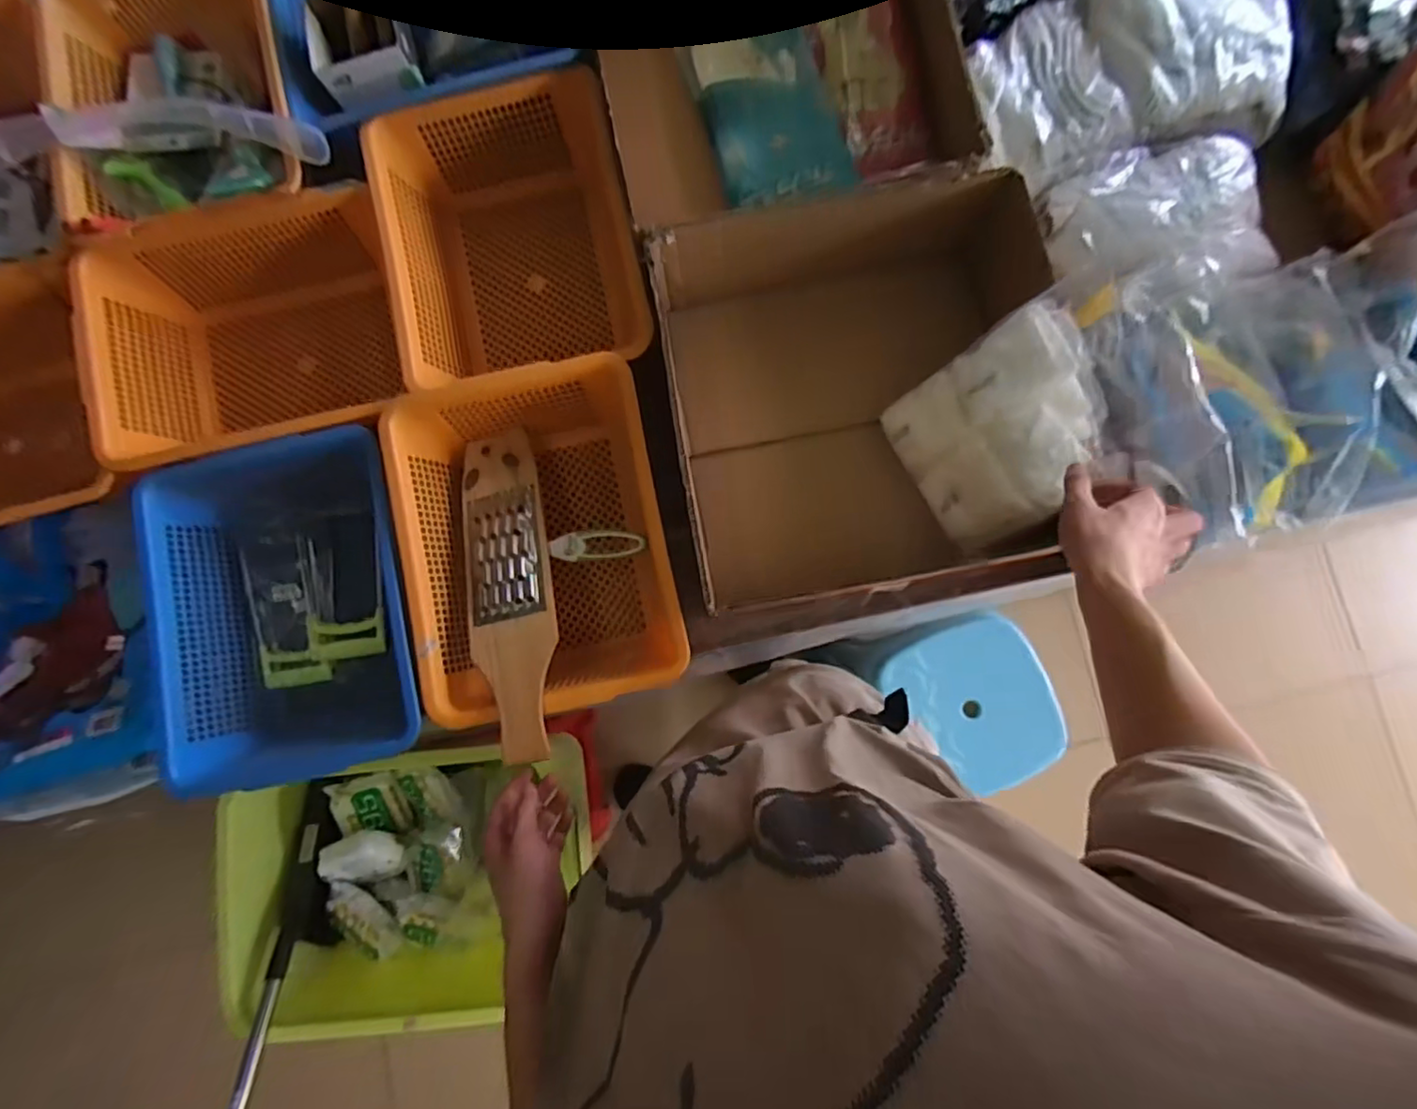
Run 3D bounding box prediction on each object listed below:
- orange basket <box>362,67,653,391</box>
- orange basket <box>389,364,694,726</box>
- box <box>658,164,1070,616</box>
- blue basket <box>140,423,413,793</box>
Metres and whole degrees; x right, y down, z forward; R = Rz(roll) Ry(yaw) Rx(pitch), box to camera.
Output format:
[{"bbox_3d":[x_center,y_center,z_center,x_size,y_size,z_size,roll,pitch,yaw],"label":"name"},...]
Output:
[{"bbox_3d":[-0.230,-0.371,0.778,0.282,0.149,0.356,-13,84,1],"label":"orange basket"},{"bbox_3d":[-0.189,-0.014,0.735,0.286,0.131,0.371,-12,84,2],"label":"orange basket"},{"bbox_3d":[0.171,-0.179,0.744,0.407,0.176,0.429,-9,84,2],"label":"box"},{"bbox_3d":[-0.475,0.052,0.746,0.289,0.132,0.398,-12,84,2],"label":"blue basket"}]

